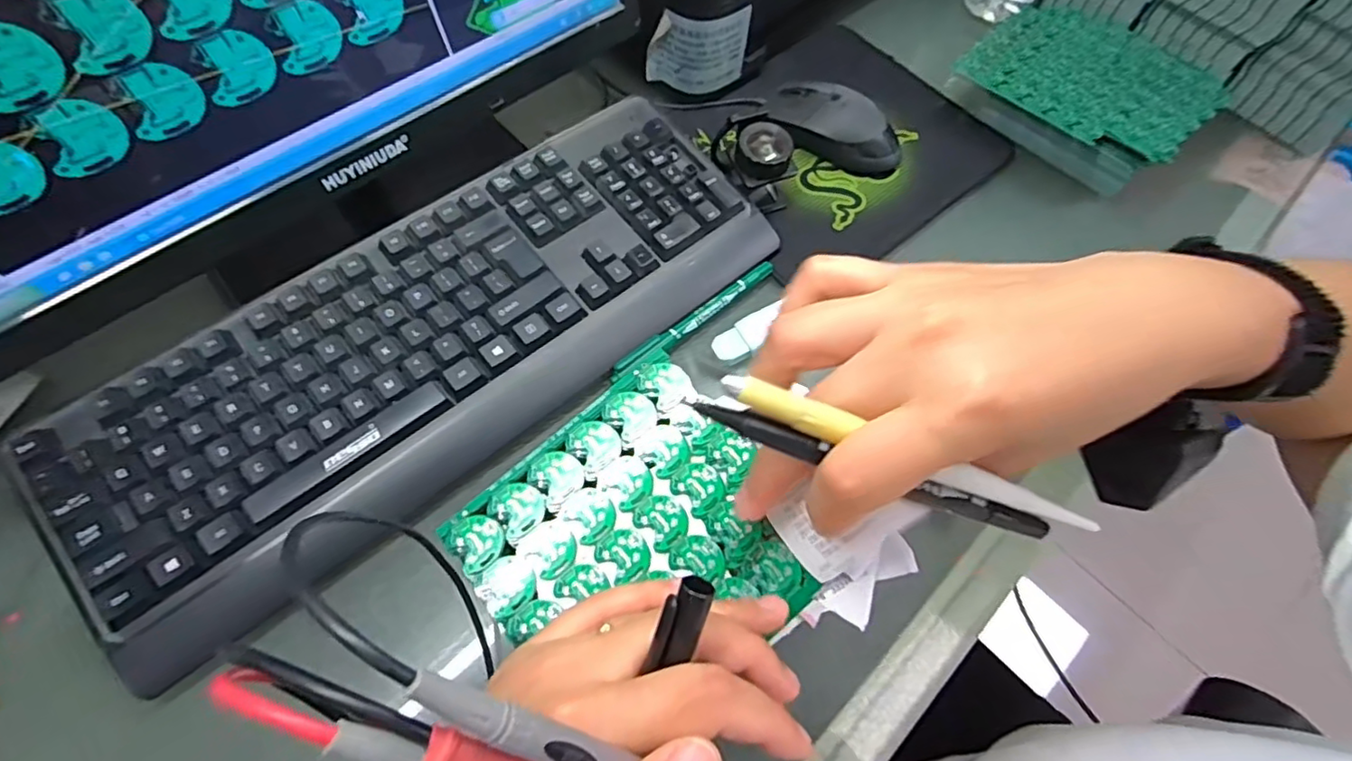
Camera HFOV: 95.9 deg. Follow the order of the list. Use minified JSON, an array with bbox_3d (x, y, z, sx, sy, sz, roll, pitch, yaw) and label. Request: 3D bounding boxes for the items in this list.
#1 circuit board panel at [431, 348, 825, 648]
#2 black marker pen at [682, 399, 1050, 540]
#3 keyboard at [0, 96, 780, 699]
[{"bbox_3d":[-0.015,0.064,0.249,0.121,0.004,0.113,-39,71,-13],"label":"circuit board panel"},{"bbox_3d":[0.064,0.029,0.194,0.125,0.008,0.007,20,63,-9],"label":"black marker pen"},{"bbox_3d":[-0.136,-0.028,0.372,0.426,0.034,0.156,-36,71,-19],"label":"keyboard"}]

